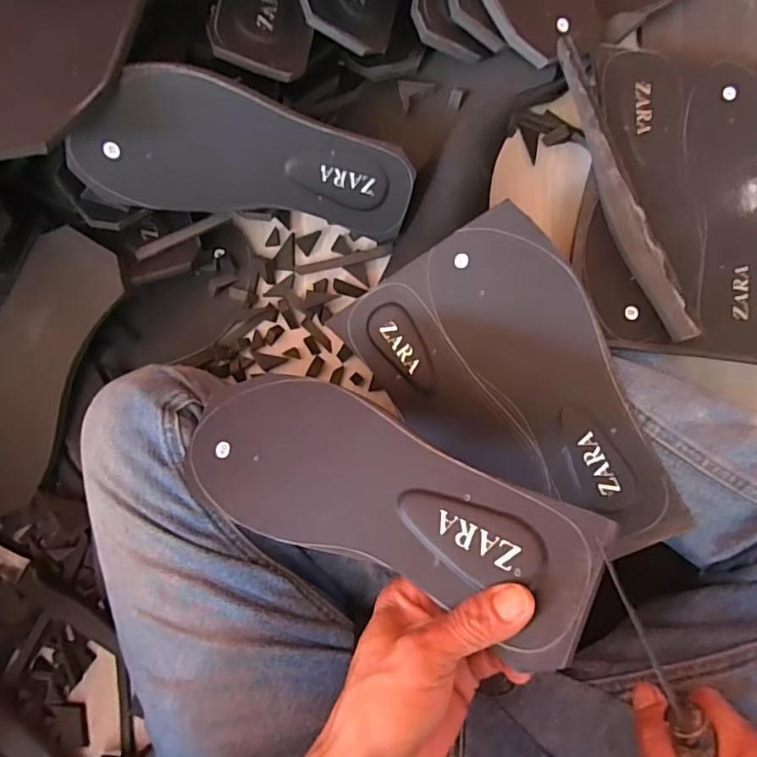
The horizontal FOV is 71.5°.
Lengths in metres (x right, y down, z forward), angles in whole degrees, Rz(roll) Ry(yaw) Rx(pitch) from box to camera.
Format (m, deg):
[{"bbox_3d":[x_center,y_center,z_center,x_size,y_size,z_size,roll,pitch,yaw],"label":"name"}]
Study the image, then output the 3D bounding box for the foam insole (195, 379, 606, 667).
[{"bbox_3d":[-0.007,0.063,0.303,0.252,0.015,0.091,18,86,28],"label":"foam insole"}]

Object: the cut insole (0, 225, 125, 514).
[{"bbox_3d":[-0.300,0.003,0.444,0.096,0.020,0.271,34,105,4],"label":"cut insole"}]

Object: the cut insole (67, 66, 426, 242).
[{"bbox_3d":[-0.095,-0.167,0.406,0.245,0.018,0.099,6,130,-12],"label":"cut insole"}]

